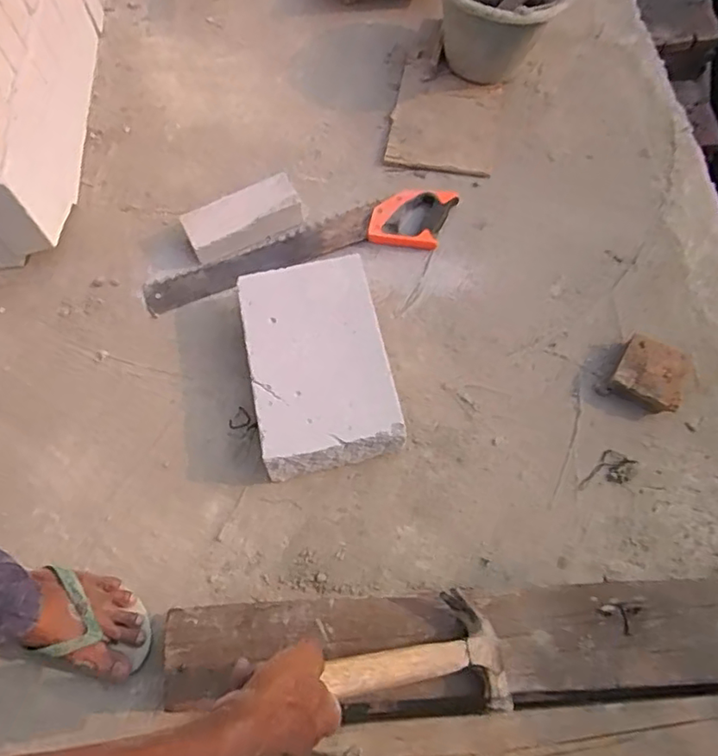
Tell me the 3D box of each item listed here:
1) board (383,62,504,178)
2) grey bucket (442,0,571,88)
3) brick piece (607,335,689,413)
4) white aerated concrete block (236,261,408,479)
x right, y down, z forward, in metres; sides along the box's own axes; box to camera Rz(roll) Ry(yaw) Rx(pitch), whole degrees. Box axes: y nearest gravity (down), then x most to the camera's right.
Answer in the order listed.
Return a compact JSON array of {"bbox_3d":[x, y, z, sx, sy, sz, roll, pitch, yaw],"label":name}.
[{"bbox_3d":[0.170,-0.508,1.149,0.203,0.016,0.270,11,68,7],"label":"board"},{"bbox_3d":[0.273,-0.715,1.153,0.266,0.165,0.244,-1,67,2],"label":"grey bucket"},{"bbox_3d":[0.440,-0.007,0.886,0.097,0.043,0.101,29,71,14],"label":"brick piece"},{"bbox_3d":[-0.065,-0.025,0.897,0.196,0.084,0.320,-12,65,-3],"label":"white aerated concrete block"}]

